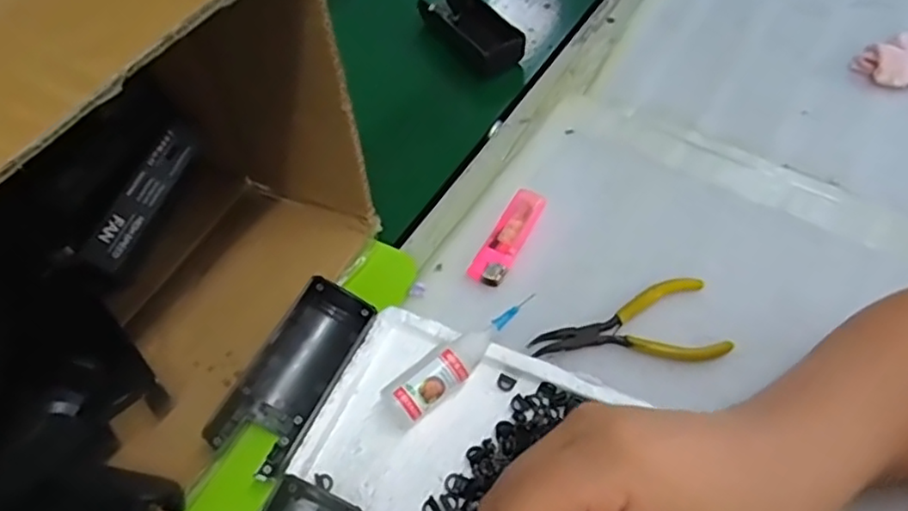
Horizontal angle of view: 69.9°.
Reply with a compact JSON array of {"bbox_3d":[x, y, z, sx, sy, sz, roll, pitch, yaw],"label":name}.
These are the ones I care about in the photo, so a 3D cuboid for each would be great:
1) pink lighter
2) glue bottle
[{"bbox_3d":[0.037,-0.013,0.436,0.023,0.008,0.078,24,58,18],"label":"pink lighter"},{"bbox_3d":[0.004,0.055,0.360,0.026,0.029,0.097,38,63,25],"label":"glue bottle"}]

